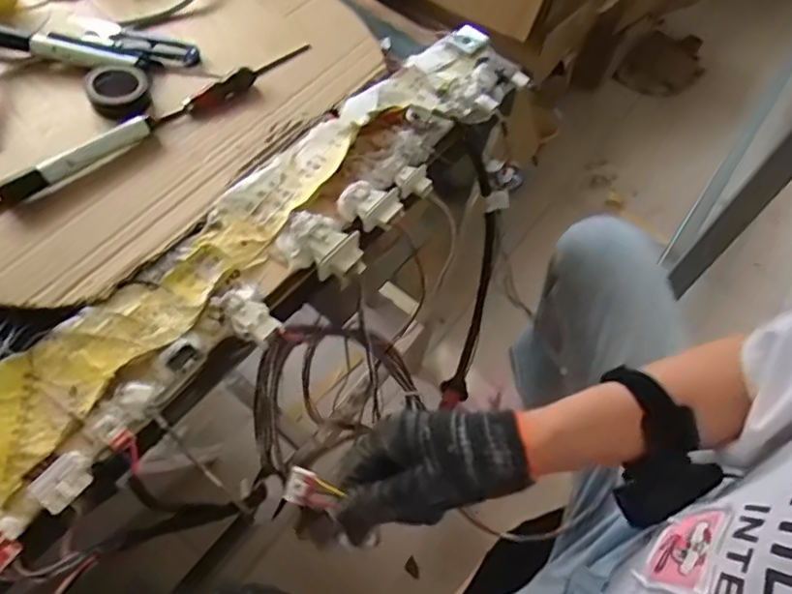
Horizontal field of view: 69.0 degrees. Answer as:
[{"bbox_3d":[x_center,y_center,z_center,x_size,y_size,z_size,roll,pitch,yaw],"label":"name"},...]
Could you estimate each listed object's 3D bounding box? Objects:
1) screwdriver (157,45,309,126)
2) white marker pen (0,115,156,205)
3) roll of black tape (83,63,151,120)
[{"bbox_3d":[-0.146,-0.205,0.540,0.165,0.015,0.026,-39,70,-22],"label":"screwdriver"},{"bbox_3d":[-0.256,-0.118,0.471,0.023,0.016,0.135,40,63,19],"label":"white marker pen"},{"bbox_3d":[-0.246,-0.185,0.514,0.050,0.021,0.050,2,61,-3],"label":"roll of black tape"}]

